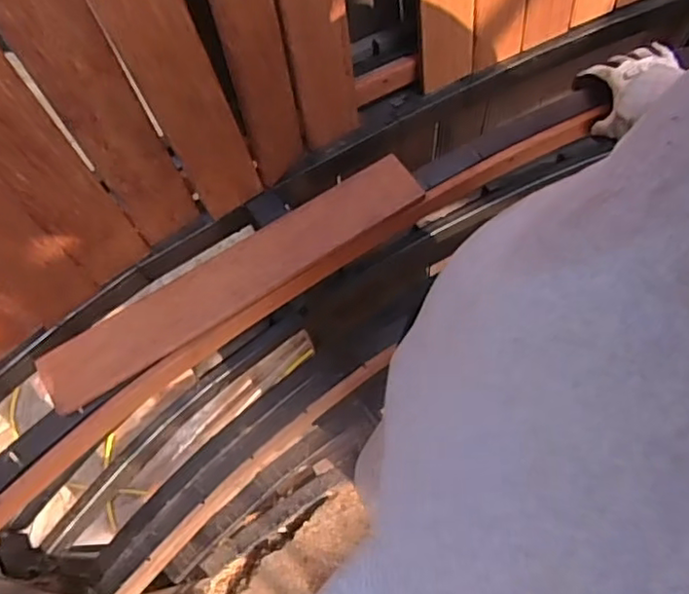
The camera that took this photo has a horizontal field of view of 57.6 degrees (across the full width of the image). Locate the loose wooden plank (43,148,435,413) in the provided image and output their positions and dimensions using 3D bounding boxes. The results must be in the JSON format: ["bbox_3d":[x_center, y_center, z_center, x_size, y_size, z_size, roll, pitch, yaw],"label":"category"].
[{"bbox_3d":[-0.108,-0.024,0.633,0.413,0.019,0.064,-32,71,-9],"label":"loose wooden plank"}]

